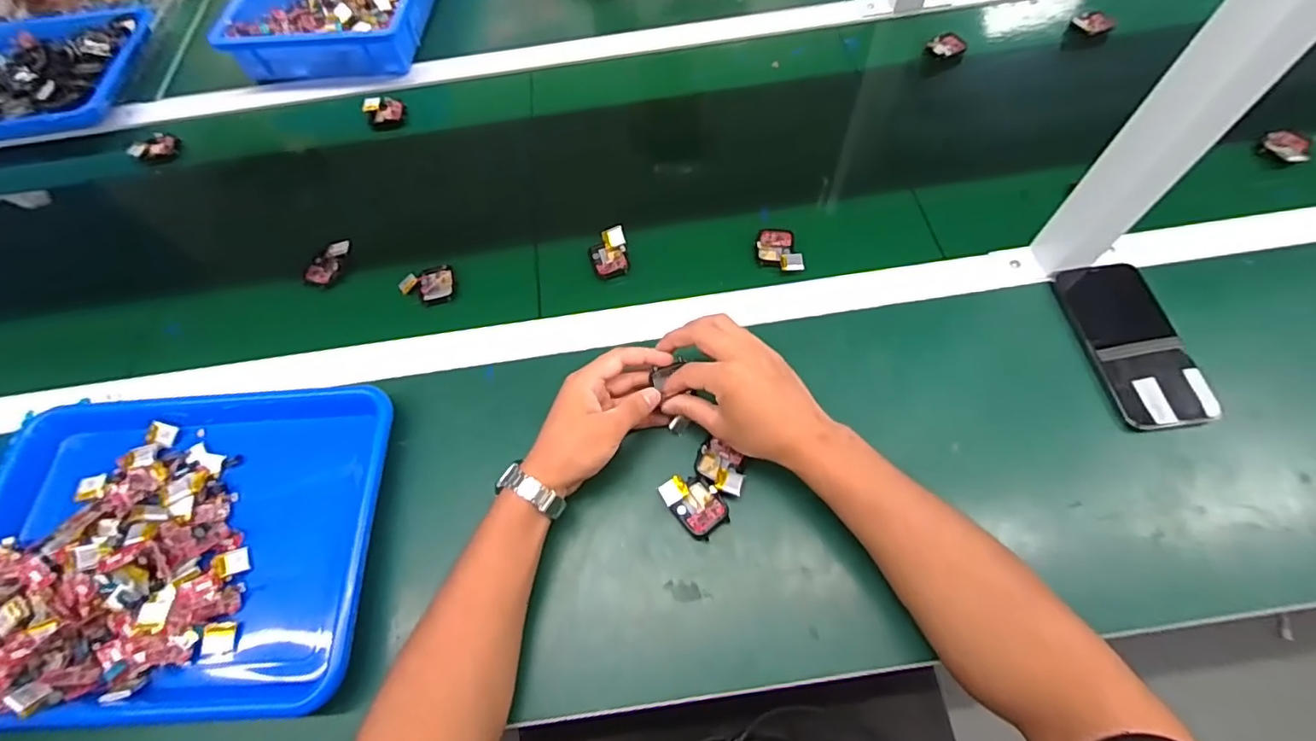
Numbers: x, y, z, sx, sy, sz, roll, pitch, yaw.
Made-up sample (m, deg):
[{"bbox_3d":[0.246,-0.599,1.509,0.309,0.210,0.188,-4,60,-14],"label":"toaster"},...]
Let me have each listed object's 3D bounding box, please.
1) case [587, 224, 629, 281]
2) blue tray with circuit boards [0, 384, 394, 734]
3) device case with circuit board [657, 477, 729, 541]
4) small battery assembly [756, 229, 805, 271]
[{"bbox_3d":[-0.050,-0.120,0.583,0.040,0.028,0.048,-12,63,-2],"label":"case"},{"bbox_3d":[-0.392,0.136,0.460,0.326,0.044,0.261,-4,63,2],"label":"blue tray with circuit boards"},{"bbox_3d":[0.030,0.109,0.460,0.038,0.012,0.053,-38,67,-15],"label":"device case with circuit board"},{"bbox_3d":[0.123,-0.123,0.570,0.039,0.014,0.057,-7,63,0],"label":"small battery assembly"}]

